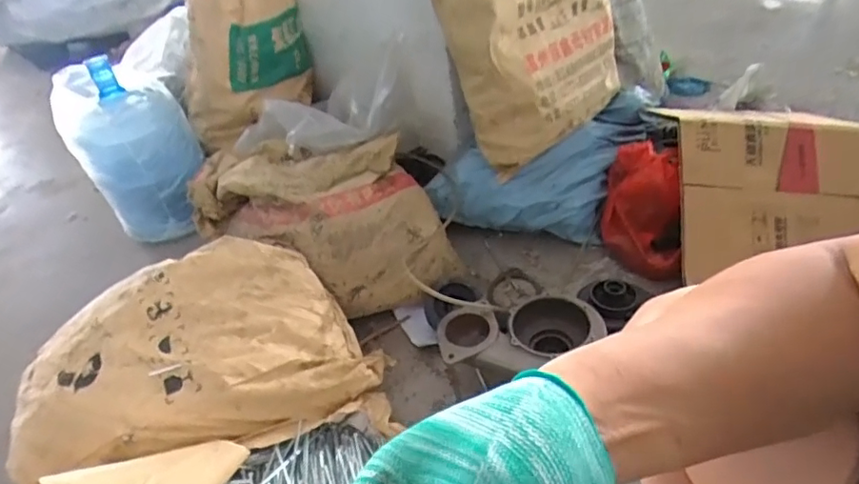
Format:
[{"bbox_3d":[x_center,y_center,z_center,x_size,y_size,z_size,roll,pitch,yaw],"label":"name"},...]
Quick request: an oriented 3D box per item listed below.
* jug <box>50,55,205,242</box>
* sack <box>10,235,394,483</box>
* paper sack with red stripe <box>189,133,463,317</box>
[{"bbox_3d":[-0.770,-0.234,1.449,0.283,0.430,0.239,-26,41,-19],"label":"jug"},{"bbox_3d":[-0.390,0.181,0.900,0.562,0.196,0.287,-18,39,-9],"label":"sack"},{"bbox_3d":[-0.212,-0.074,1.179,0.543,0.252,0.347,17,46,31],"label":"paper sack with red stripe"}]

